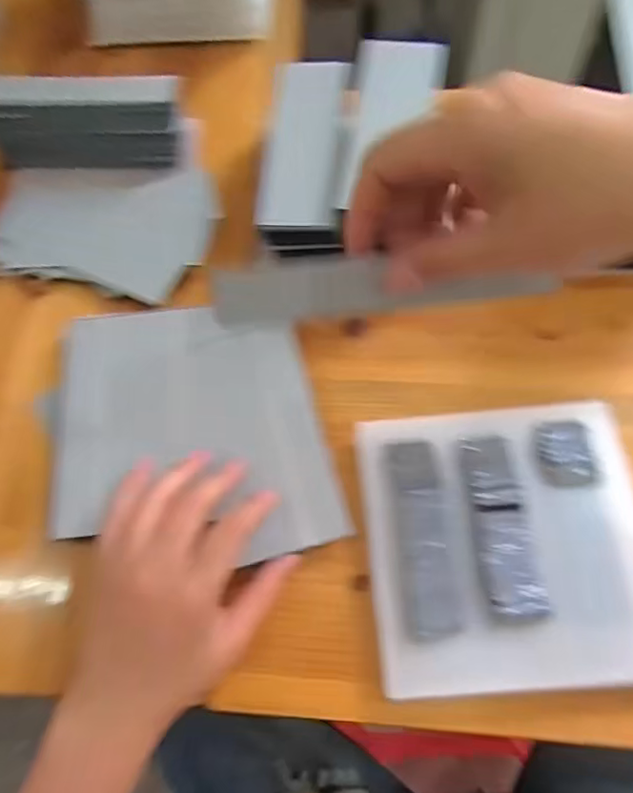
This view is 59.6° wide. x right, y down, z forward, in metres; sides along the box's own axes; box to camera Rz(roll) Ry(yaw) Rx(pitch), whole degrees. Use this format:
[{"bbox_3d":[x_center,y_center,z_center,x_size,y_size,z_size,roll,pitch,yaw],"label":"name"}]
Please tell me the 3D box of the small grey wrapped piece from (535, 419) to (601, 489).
[{"bbox_3d":[0.154,0.035,0.342,0.033,0.005,0.040,-4,67,3],"label":"small grey wrapped piece"}]

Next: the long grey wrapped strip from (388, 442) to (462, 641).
[{"bbox_3d":[0.063,0.082,0.328,0.029,0.004,0.112,-5,67,2],"label":"long grey wrapped strip"}]

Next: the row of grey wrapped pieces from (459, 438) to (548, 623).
[{"bbox_3d":[0.109,0.075,0.328,0.031,0.004,0.106,-8,67,1],"label":"row of grey wrapped pieces"}]

